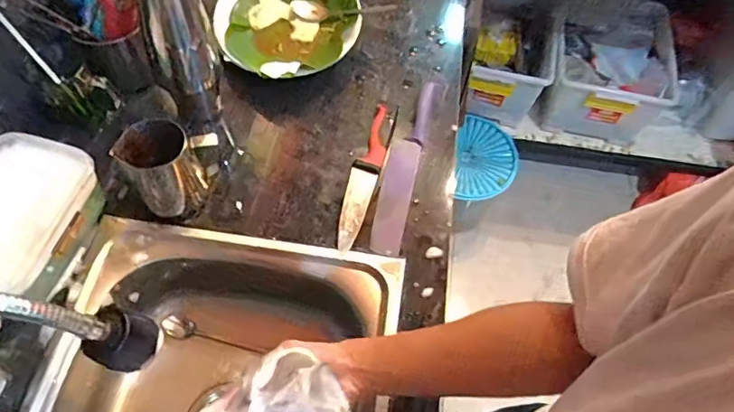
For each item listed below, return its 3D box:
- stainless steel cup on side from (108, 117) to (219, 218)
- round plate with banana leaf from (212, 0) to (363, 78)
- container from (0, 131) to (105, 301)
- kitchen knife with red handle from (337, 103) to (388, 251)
[{"bbox_3d":[-0.250,-0.058,0.664,0.077,0.118,0.101,35,64,14],"label":"stainless steel cup on side"},{"bbox_3d":[-0.125,-0.283,0.838,0.224,0.065,0.230,2,61,-3],"label":"round plate with banana leaf"},{"bbox_3d":[-0.422,0.020,0.638,0.153,0.075,0.199,11,61,2],"label":"container"},{"bbox_3d":[-0.002,-0.046,0.736,0.039,0.015,0.236,16,61,5],"label":"kitchen knife with red handle"}]

